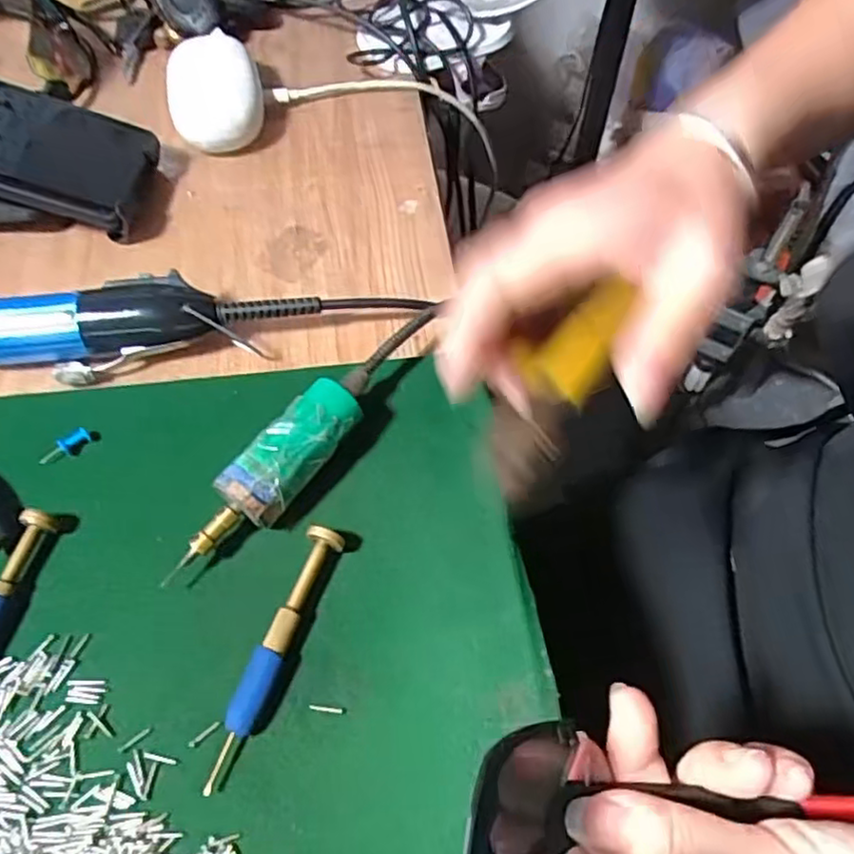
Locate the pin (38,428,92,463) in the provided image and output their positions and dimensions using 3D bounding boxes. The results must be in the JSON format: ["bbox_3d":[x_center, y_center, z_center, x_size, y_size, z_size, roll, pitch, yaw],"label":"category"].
[{"bbox_3d":[-0.163,0.009,0.303,0.023,0.008,0.006,-34,64,-20],"label":"pin"}]

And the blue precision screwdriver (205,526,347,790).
[{"bbox_3d":[-0.057,0.083,0.251,0.013,0.015,0.096,19,60,12],"label":"blue precision screwdriver"}]

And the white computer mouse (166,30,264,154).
[{"bbox_3d":[-0.133,-0.210,0.426,0.056,0.032,0.087,-10,58,-7],"label":"white computer mouse"}]

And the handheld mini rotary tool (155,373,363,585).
[{"bbox_3d":[-0.064,0.021,0.281,0.024,0.030,0.093,32,63,18],"label":"handheld mini rotary tool"}]

